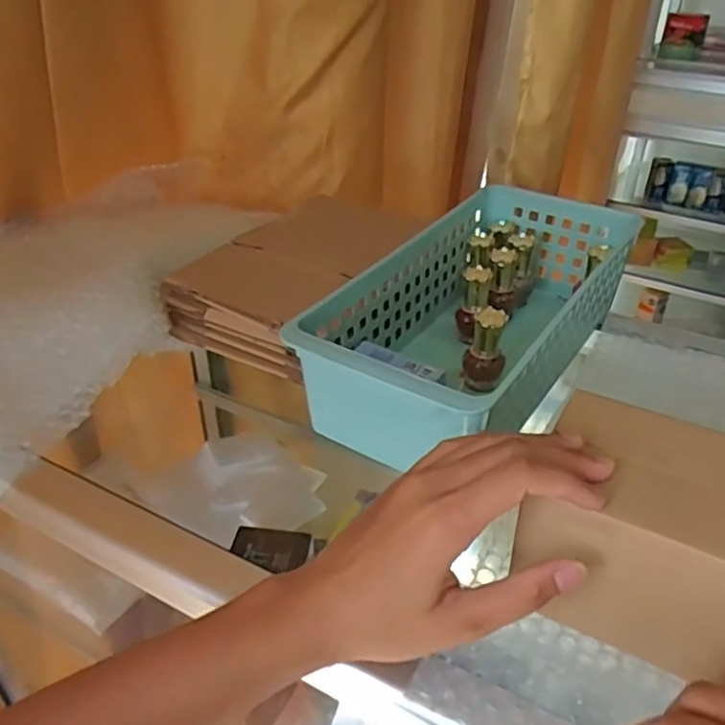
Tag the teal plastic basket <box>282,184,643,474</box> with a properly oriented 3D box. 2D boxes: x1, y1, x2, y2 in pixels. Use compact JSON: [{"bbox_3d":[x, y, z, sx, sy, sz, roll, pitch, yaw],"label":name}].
[{"bbox_3d":[0.088,-0.036,0.504,0.130,0.087,0.292,21,39,27],"label":"teal plastic basket"}]

